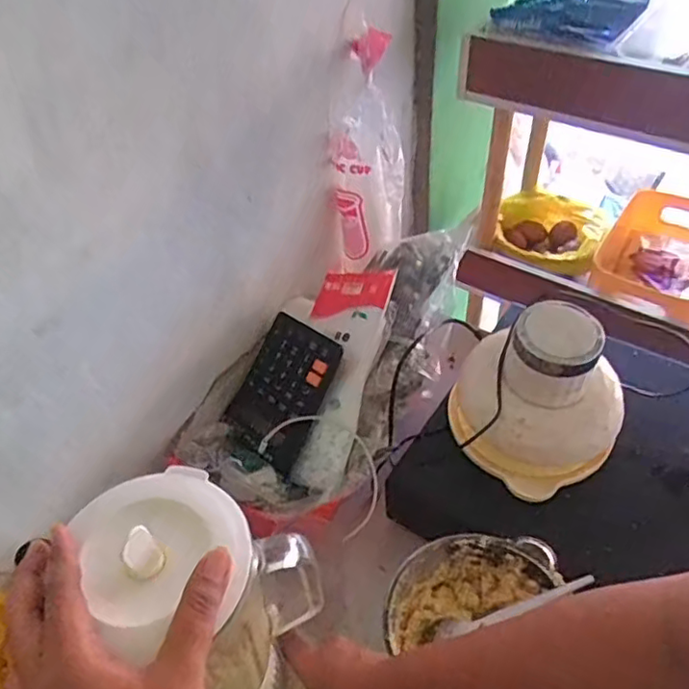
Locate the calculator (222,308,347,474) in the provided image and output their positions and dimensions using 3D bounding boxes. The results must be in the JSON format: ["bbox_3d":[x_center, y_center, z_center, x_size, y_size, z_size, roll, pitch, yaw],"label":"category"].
[{"bbox_3d":[-0.076,0.049,0.738,0.131,0.021,0.154,27,88,42],"label":"calculator"}]

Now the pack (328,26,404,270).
[{"bbox_3d":[0.025,-0.232,0.777,0.089,0.280,0.067,-6,46,-1],"label":"pack"}]

